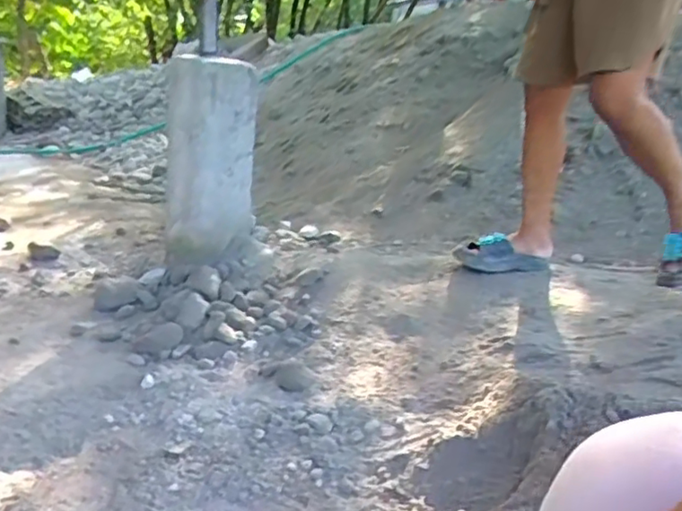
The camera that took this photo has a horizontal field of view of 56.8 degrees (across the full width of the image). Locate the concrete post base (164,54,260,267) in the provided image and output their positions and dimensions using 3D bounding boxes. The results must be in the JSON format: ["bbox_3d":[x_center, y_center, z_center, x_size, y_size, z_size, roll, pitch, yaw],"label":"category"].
[{"bbox_3d":[-0.347,-0.264,1.684,0.230,0.486,0.251,0,18,-13],"label":"concrete post base"}]

